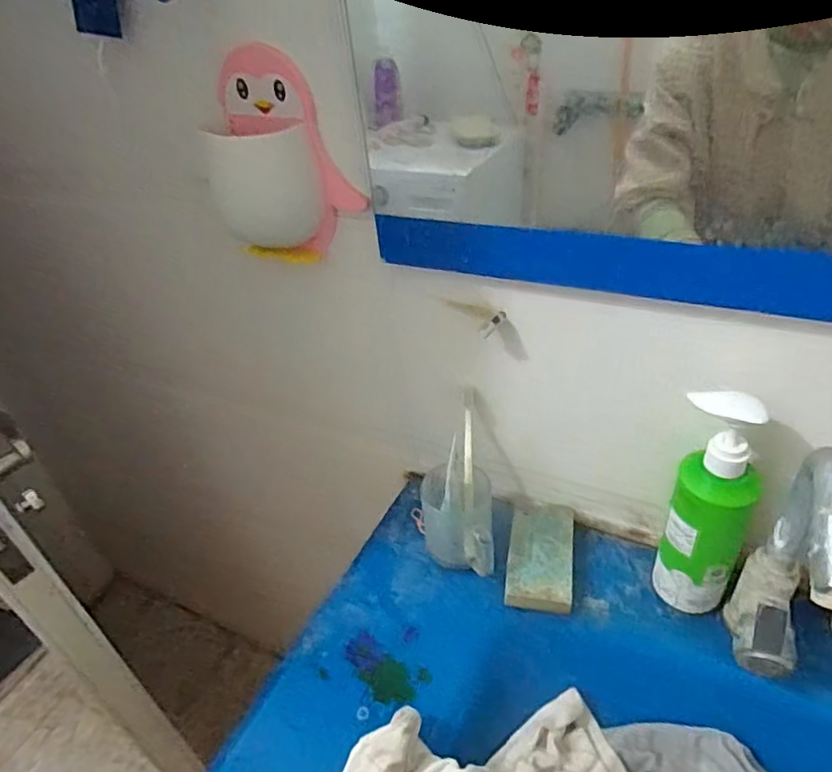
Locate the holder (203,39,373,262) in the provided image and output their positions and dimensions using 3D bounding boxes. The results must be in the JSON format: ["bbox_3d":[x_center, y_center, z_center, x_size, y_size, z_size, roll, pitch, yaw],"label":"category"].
[{"bbox_3d":[-0.124,-0.206,0.545,0.151,0.178,0.043,1,37,10],"label":"holder"}]

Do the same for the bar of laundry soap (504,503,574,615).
[{"bbox_3d":[0.136,0.185,0.630,0.066,0.027,0.127,4,38,14],"label":"bar of laundry soap"}]

